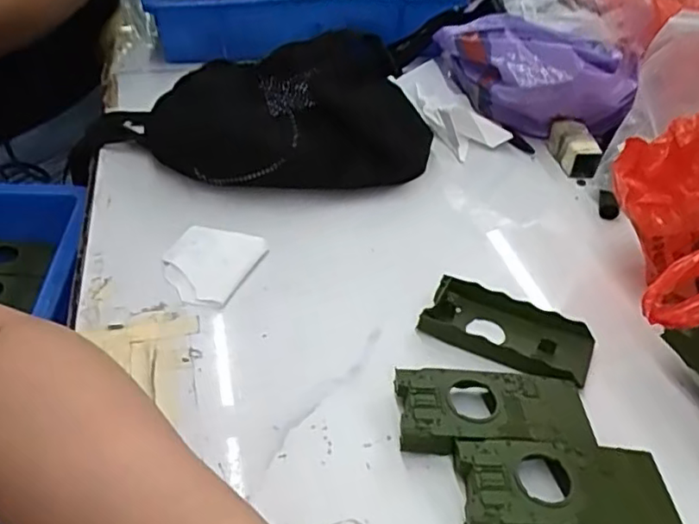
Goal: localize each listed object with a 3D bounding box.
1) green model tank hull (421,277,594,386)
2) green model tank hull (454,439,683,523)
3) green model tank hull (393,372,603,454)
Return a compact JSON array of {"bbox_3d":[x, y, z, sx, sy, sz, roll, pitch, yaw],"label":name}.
[{"bbox_3d":[0.100,0.044,0.391,0.100,0.018,0.054,21,42,19],"label":"green model tank hull"},{"bbox_3d":[0.107,0.114,0.306,0.104,0.020,0.049,1,40,-4],"label":"green model tank hull"},{"bbox_3d":[0.078,0.082,0.341,0.103,0.019,0.047,2,40,-4],"label":"green model tank hull"}]

